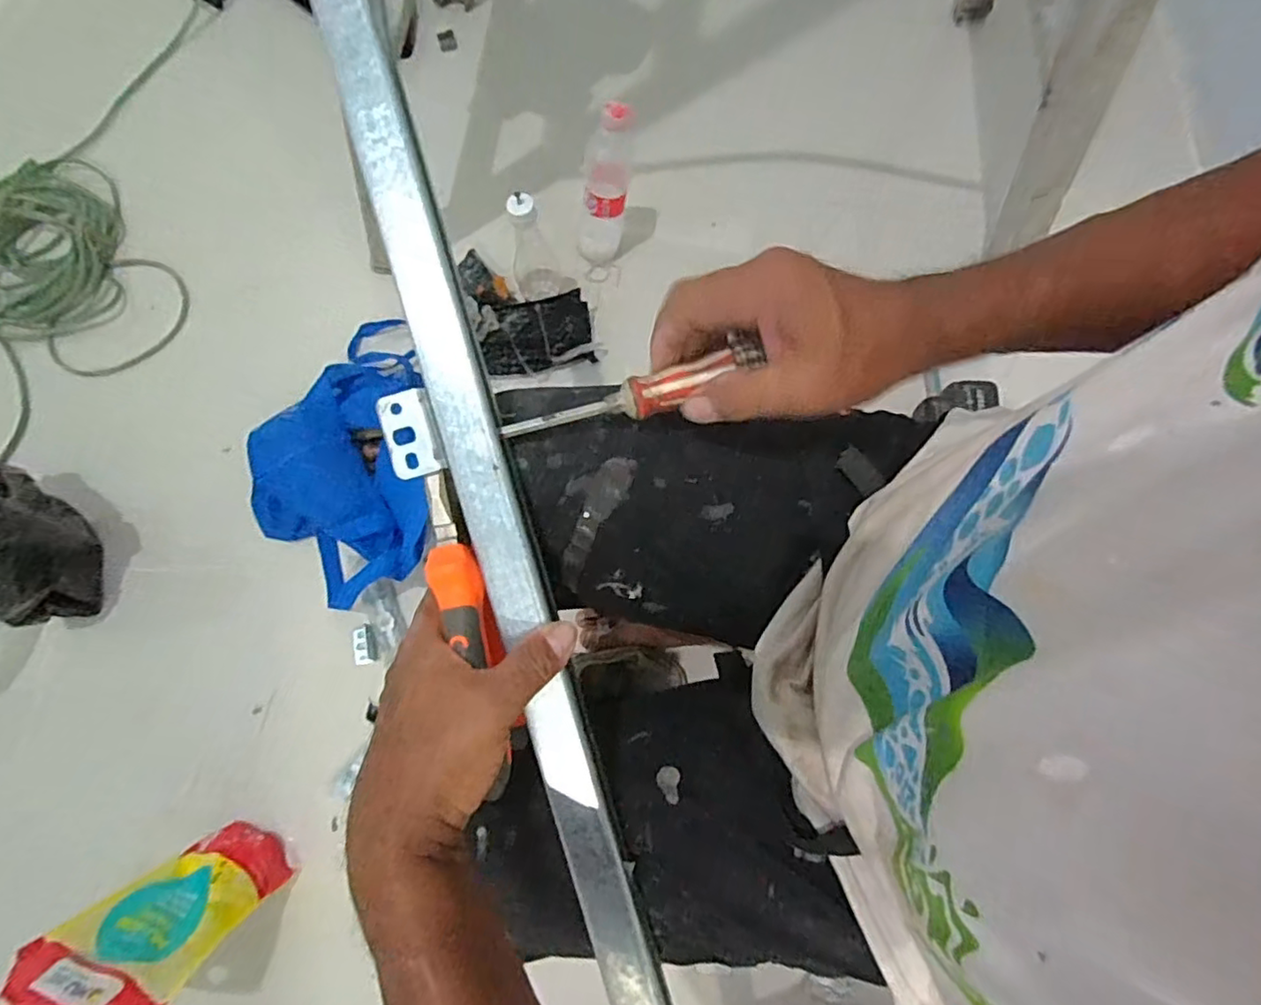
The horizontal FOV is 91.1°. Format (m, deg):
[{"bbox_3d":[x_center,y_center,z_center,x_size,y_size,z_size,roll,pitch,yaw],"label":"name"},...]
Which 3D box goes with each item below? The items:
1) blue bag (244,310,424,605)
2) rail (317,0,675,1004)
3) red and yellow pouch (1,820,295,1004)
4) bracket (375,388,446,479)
[{"bbox_3d":[-0.372,-0.055,0.814,0.233,0.079,0.377,-9,73,-2],"label":"blue bag"},{"bbox_3d":[-0.052,0.077,0.348,0.034,0.030,0.711,-16,93,-4],"label":"rail"},{"bbox_3d":[-0.460,0.408,0.592,0.136,0.259,0.034,13,105,9],"label":"red and yellow pouch"},{"bbox_3d":[-0.117,-0.036,0.328,0.027,0.006,0.045,-15,95,-3],"label":"bracket"}]

